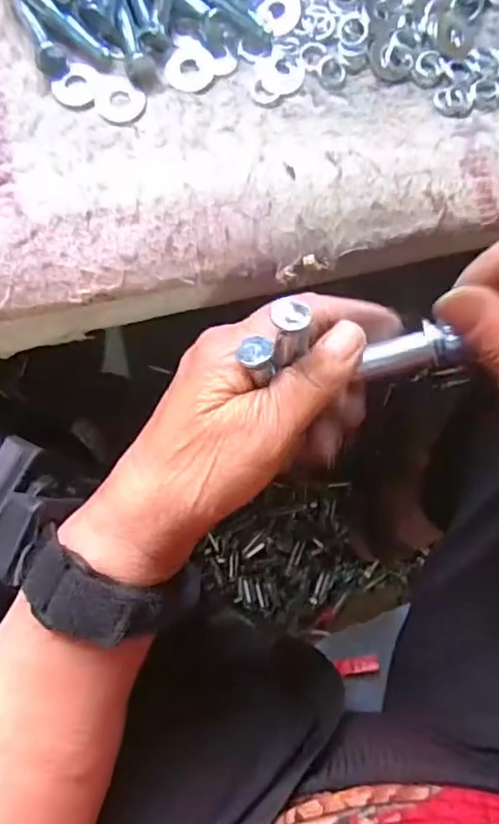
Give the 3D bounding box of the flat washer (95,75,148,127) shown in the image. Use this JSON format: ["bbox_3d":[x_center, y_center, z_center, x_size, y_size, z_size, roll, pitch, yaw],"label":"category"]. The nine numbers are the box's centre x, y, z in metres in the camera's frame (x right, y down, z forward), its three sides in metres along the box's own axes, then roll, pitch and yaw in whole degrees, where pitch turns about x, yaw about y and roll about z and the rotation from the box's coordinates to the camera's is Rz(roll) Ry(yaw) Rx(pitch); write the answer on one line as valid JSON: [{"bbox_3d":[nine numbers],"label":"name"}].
[{"bbox_3d":[-0.059,-0.138,0.246,0.024,0.004,0.021,38,81,1],"label":"flat washer"}]

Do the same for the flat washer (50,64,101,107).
[{"bbox_3d":[-0.075,-0.144,0.244,0.021,0.004,0.018,-41,87,-9],"label":"flat washer"}]

